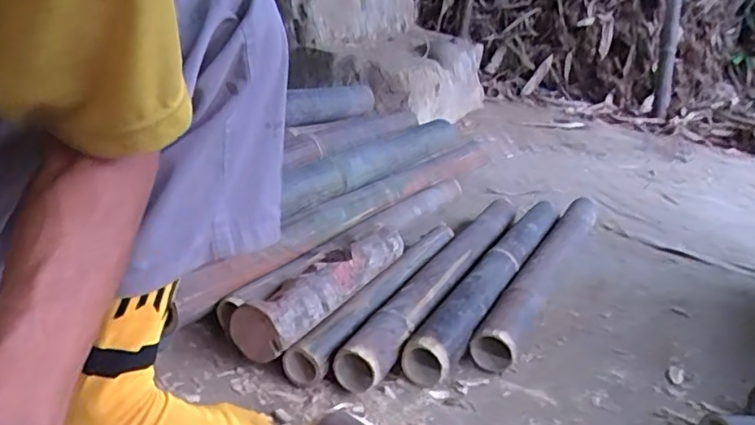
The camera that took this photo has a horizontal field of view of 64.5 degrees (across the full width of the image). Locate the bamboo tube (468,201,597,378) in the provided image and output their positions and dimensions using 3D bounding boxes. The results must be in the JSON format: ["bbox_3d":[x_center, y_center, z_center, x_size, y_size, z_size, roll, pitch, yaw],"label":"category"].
[{"bbox_3d":[0.298,0.084,1.027,0.064,0.060,0.681,17,23,24],"label":"bamboo tube"}]

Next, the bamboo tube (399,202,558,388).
[{"bbox_3d":[0.202,0.092,0.976,0.066,0.066,0.651,16,23,24],"label":"bamboo tube"}]

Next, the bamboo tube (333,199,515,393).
[{"bbox_3d":[0.112,0.098,0.937,0.060,0.070,0.621,16,23,23],"label":"bamboo tube"}]

